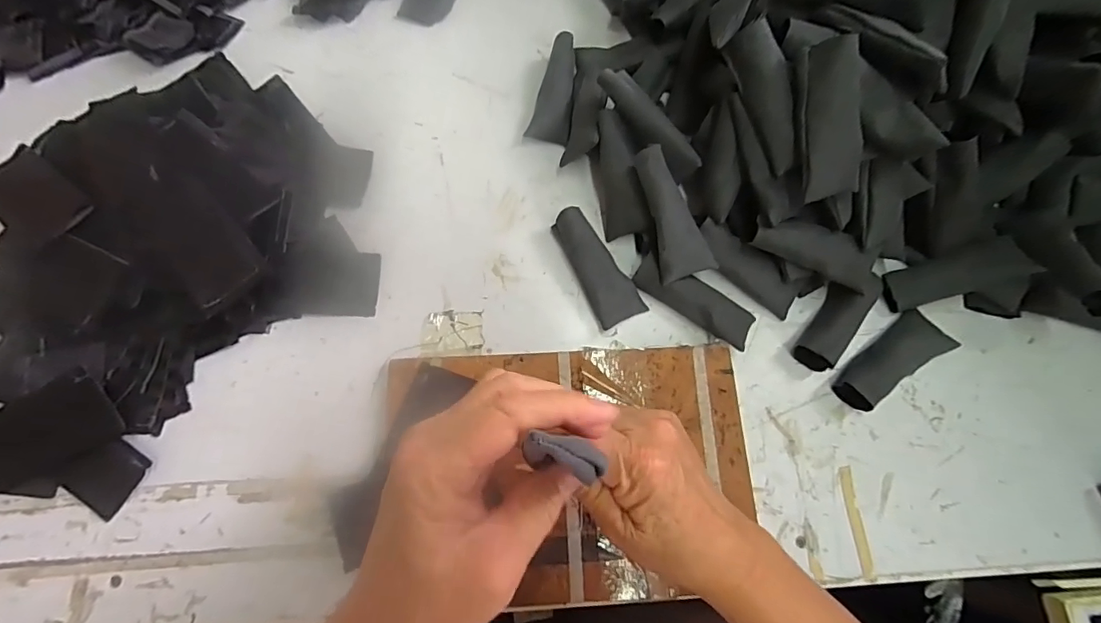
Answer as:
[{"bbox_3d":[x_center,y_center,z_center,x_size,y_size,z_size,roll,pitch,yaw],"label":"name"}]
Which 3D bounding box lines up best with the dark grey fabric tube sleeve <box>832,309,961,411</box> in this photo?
[{"bbox_3d":[0.276,0.038,0.391,0.105,0.022,0.039,-32,76,-10],"label":"dark grey fabric tube sleeve"}]

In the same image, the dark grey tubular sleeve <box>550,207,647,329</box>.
[{"bbox_3d":[0.039,-0.038,0.408,0.041,0.029,0.101,-27,75,-9],"label":"dark grey tubular sleeve"}]

